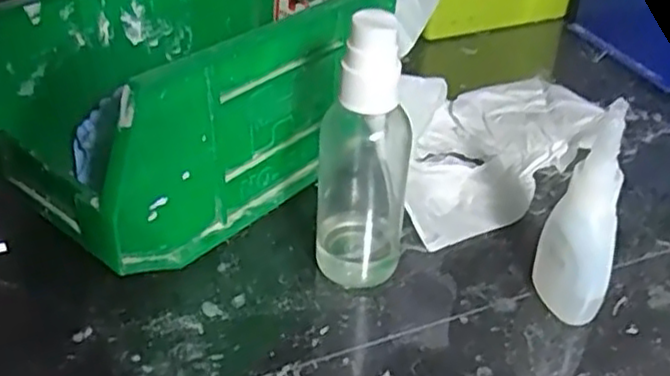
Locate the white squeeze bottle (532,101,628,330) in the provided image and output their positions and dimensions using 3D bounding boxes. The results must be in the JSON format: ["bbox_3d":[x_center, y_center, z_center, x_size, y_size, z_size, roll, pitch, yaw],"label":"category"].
[{"bbox_3d":[0.091,0.012,0.255,0.025,0.089,0.020,15,39,17],"label":"white squeeze bottle"}]

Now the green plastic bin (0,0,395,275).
[{"bbox_3d":[-0.062,-0.046,0.323,0.097,0.087,0.171,28,44,30],"label":"green plastic bin"}]

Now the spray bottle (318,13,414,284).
[{"bbox_3d":[0.011,-0.012,0.263,0.034,0.111,0.028,3,37,1],"label":"spray bottle"}]

